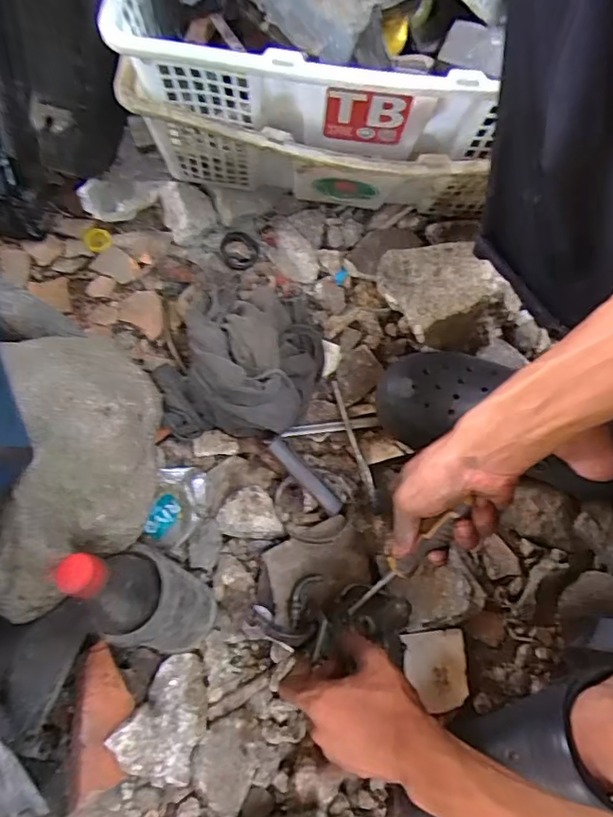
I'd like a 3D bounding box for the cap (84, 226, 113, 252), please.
[{"bbox_3d":[-0.276,-0.224,0.717,0.034,0.006,0.033,-27,101,-5],"label":"cap"}]

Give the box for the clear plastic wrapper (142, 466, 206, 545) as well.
[{"bbox_3d":[-0.139,0.104,0.583,0.054,0.022,0.085,8,69,3],"label":"clear plastic wrapper"}]

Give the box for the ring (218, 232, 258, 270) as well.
[{"bbox_3d":[-0.087,-0.205,0.706,0.048,0.006,0.051,0,87,-4],"label":"ring"}]

